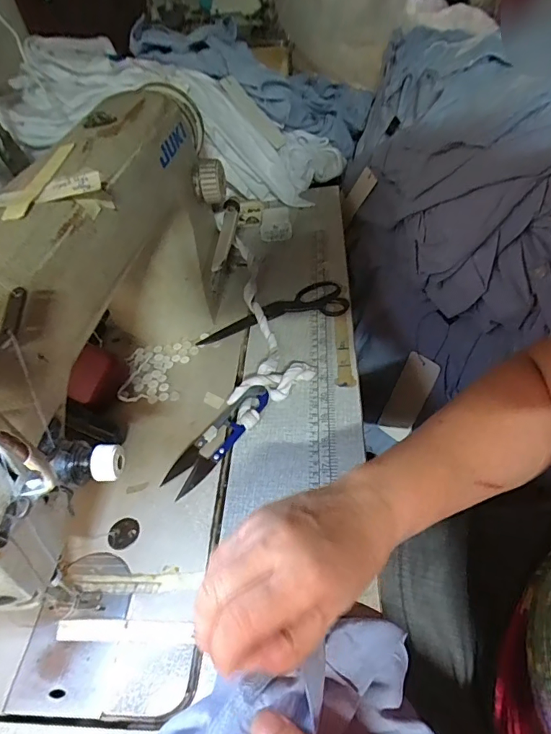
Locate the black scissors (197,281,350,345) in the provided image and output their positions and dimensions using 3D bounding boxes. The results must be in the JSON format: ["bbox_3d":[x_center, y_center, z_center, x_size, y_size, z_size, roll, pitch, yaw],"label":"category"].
[{"bbox_3d":[-0.004,-0.063,0.502,0.170,0.007,0.059,-17,45,-7],"label":"black scissors"}]

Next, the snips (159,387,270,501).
[{"bbox_3d":[-0.047,0.060,0.389,0.026,0.023,0.116,24,54,30],"label":"snips"}]

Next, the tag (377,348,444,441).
[{"bbox_3d":[0.178,0.041,0.600,0.005,0.118,0.049,-1,30,-41],"label":"tag"}]

